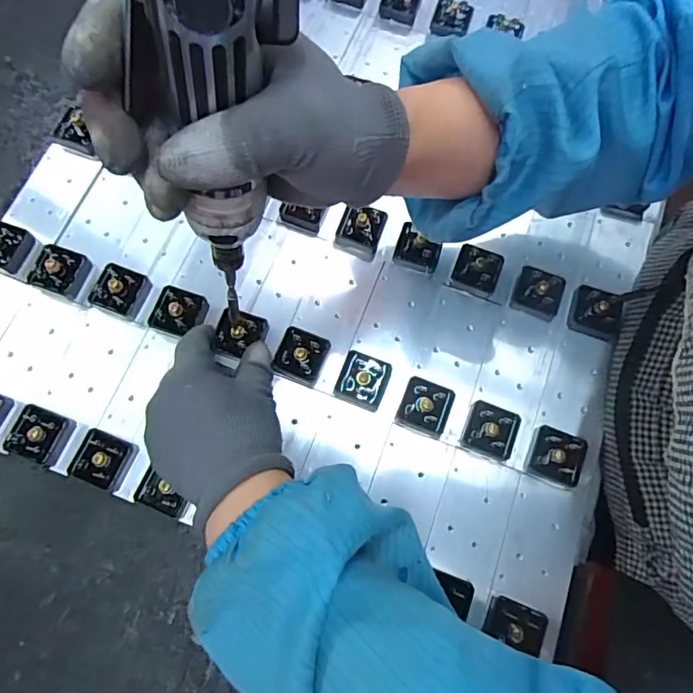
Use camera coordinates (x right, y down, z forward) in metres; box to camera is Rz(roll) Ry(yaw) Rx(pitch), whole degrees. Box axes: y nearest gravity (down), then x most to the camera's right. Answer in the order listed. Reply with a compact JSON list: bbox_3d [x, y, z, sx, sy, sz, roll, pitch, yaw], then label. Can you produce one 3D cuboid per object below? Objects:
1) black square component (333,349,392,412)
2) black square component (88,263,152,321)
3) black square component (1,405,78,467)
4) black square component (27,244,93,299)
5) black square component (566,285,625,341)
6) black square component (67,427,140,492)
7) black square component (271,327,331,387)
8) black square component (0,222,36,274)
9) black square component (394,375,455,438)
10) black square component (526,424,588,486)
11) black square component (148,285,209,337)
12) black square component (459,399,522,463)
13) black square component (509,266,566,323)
[{"bbox_3d":[0.012,0.024,0.381,0.036,0.017,0.038,19,74,3],"label":"black square component"},{"bbox_3d":[-0.173,-0.044,0.389,0.032,0.021,0.039,17,74,2],"label":"black square component"},{"bbox_3d":[-0.216,0.063,0.361,0.038,0.015,0.035,21,74,3],"label":"black square component"},{"bbox_3d":[-0.222,-0.057,0.395,0.032,0.019,0.035,18,74,2],"label":"black square component"},{"bbox_3d":[0.192,-0.028,0.391,0.033,0.021,0.036,17,74,2],"label":"black square component"},{"bbox_3d":[-0.170,0.079,0.356,0.036,0.015,0.035,22,74,4],"label":"black square component"},{"bbox_3d":[-0.035,0.008,0.384,0.036,0.018,0.037,24,74,4],"label":"black square component"},{"bbox_3d":[-0.267,-0.077,0.399,0.039,0.018,0.036,15,74,1],"label":"black square component"},{"bbox_3d":[0.058,0.045,0.377,0.035,0.014,0.037,20,74,3],"label":"black square component"},{"bbox_3d":[0.149,0.077,0.363,0.033,0.015,0.035,20,74,3],"label":"black square component"},{"bbox_3d":[-0.126,-0.026,0.388,0.035,0.021,0.035,19,74,3],"label":"black square component"},{"bbox_3d":[0.104,0.062,0.372,0.036,0.016,0.036,23,74,4],"label":"black square component"},{"bbox_3d":[0.149,-0.042,0.396,0.035,0.017,0.036,23,74,4],"label":"black square component"}]

